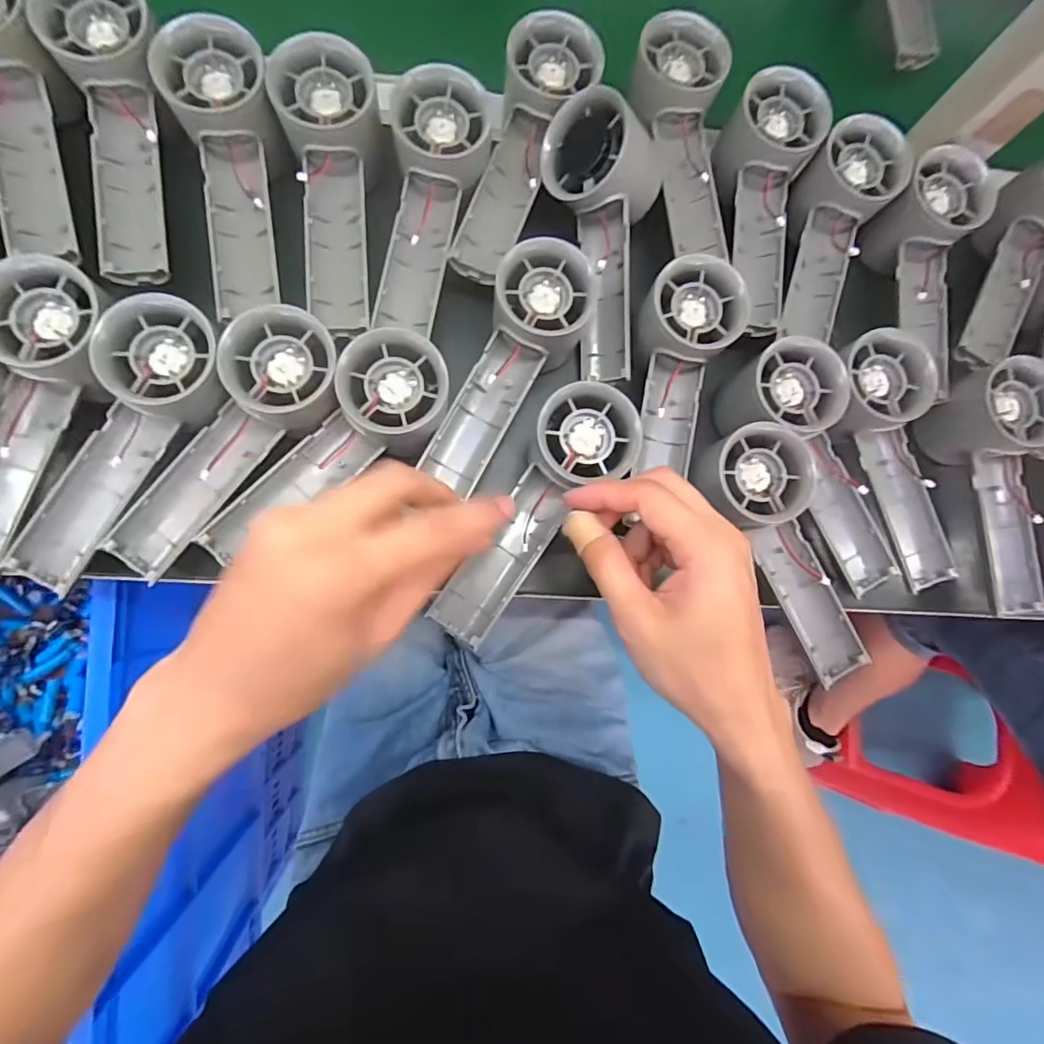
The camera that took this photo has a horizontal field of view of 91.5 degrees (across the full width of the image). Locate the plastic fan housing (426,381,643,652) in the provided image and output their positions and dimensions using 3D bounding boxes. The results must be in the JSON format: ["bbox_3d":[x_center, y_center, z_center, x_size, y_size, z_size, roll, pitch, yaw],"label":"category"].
[{"bbox_3d":[0.008,-0.004,0.290,0.053,0.031,0.159,33,91,-3],"label":"plastic fan housing"}]

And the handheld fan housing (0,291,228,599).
[{"bbox_3d":[-0.209,-0.040,0.265,0.057,0.025,0.157,30,93,-3],"label":"handheld fan housing"}]

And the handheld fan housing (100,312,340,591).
[{"bbox_3d":[-0.158,-0.041,0.273,0.055,0.027,0.157,38,94,-2],"label":"handheld fan housing"}]

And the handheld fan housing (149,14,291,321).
[{"bbox_3d":[-0.163,-0.193,0.286,0.055,0.026,0.146,-6,97,-8],"label":"handheld fan housing"}]

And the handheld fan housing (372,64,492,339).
[{"bbox_3d":[-0.056,-0.183,0.300,0.051,0.024,0.139,12,97,-6],"label":"handheld fan housing"}]

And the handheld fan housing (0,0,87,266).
[{"bbox_3d":[-0.277,-0.221,0.281,0.059,0.035,0.153,-11,99,-8],"label":"handheld fan housing"}]

